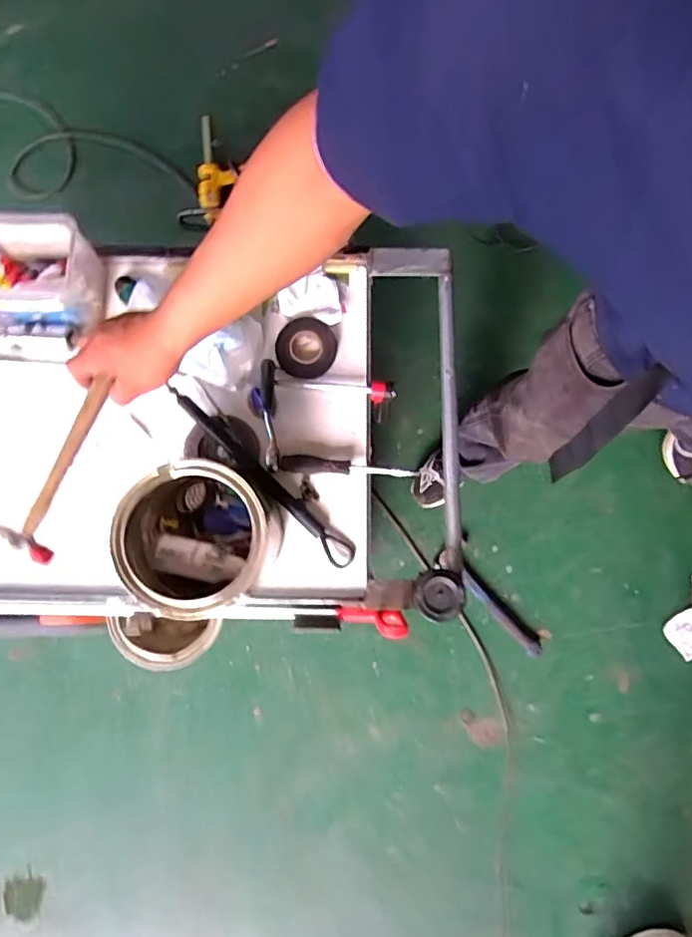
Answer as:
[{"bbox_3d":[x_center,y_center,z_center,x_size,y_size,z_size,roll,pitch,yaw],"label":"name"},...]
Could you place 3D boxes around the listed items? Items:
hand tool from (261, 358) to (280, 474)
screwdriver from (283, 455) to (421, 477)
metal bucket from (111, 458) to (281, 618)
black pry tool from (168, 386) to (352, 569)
[{"bbox_3d":[-0.099,-0.069,0.740,0.018,0.024,0.145,-3,82,-1],"label":"hand tool"},{"bbox_3d":[0.003,-0.003,0.733,0.172,0.017,0.022,2,82,0],"label":"screwdriver"},{"bbox_3d":[-0.164,0.082,0.647,0.159,0.157,0.147,0,82,0],"label":"metal bucket"},{"bbox_3d":[-0.106,0.006,0.728,0.031,0.027,0.311,-45,85,-6],"label":"black pry tool"}]

